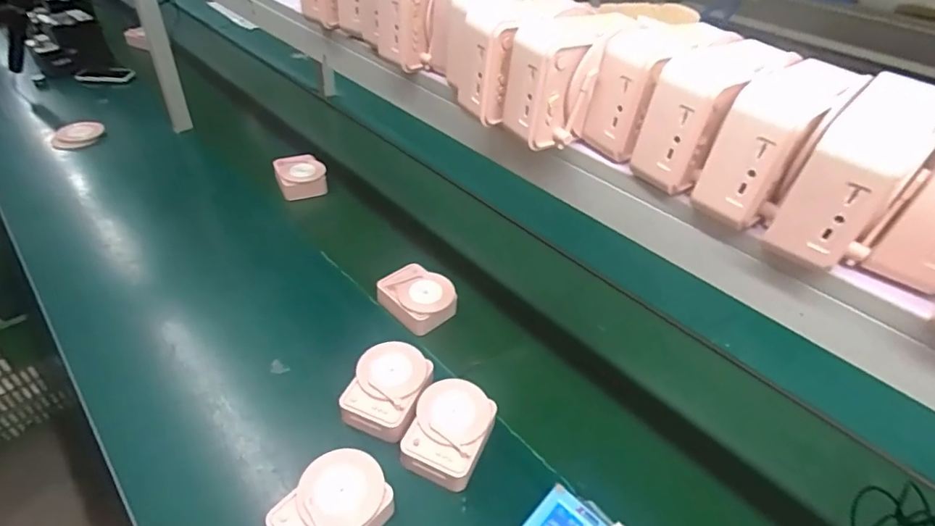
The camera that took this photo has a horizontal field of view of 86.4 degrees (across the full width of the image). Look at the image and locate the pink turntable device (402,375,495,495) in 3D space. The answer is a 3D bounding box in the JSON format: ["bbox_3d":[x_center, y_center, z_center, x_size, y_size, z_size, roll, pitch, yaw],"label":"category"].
[{"bbox_3d":[-0.023,0.238,0.699,0.111,0.055,0.137,18,42,15],"label":"pink turntable device"}]

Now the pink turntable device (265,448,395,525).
[{"bbox_3d":[-0.162,0.305,0.609,0.110,0.059,0.132,31,46,28],"label":"pink turntable device"}]

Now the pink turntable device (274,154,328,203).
[{"bbox_3d":[-0.398,-0.208,1.189,0.109,0.070,0.096,-12,42,-19],"label":"pink turntable device"}]

